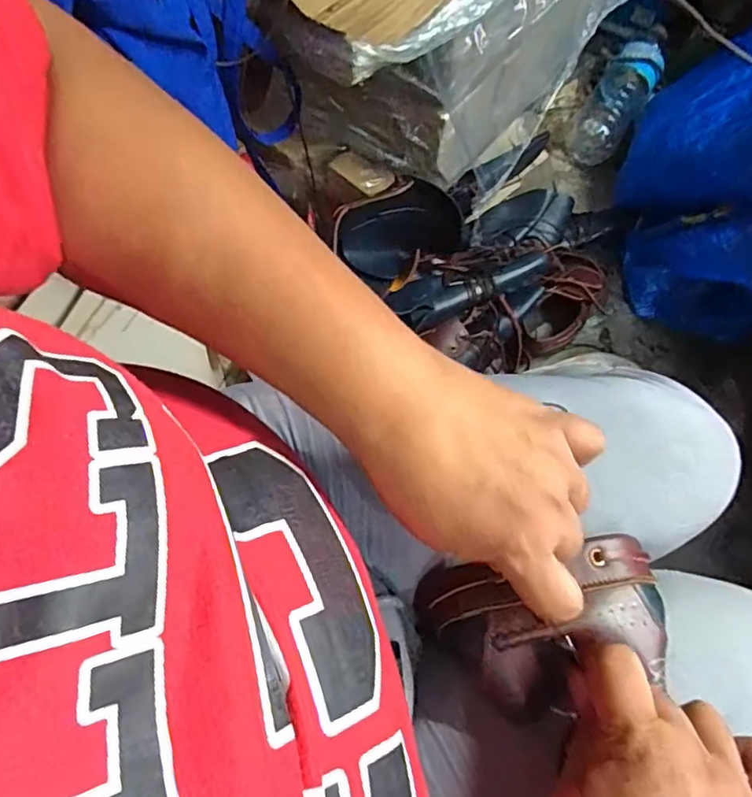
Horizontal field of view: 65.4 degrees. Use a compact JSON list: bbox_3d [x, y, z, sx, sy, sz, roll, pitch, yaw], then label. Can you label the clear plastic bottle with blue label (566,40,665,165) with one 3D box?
[{"bbox_3d":[0.358,-0.447,0.876,0.082,0.060,0.197,32,99,9],"label":"clear plastic bottle with blue label"}]

